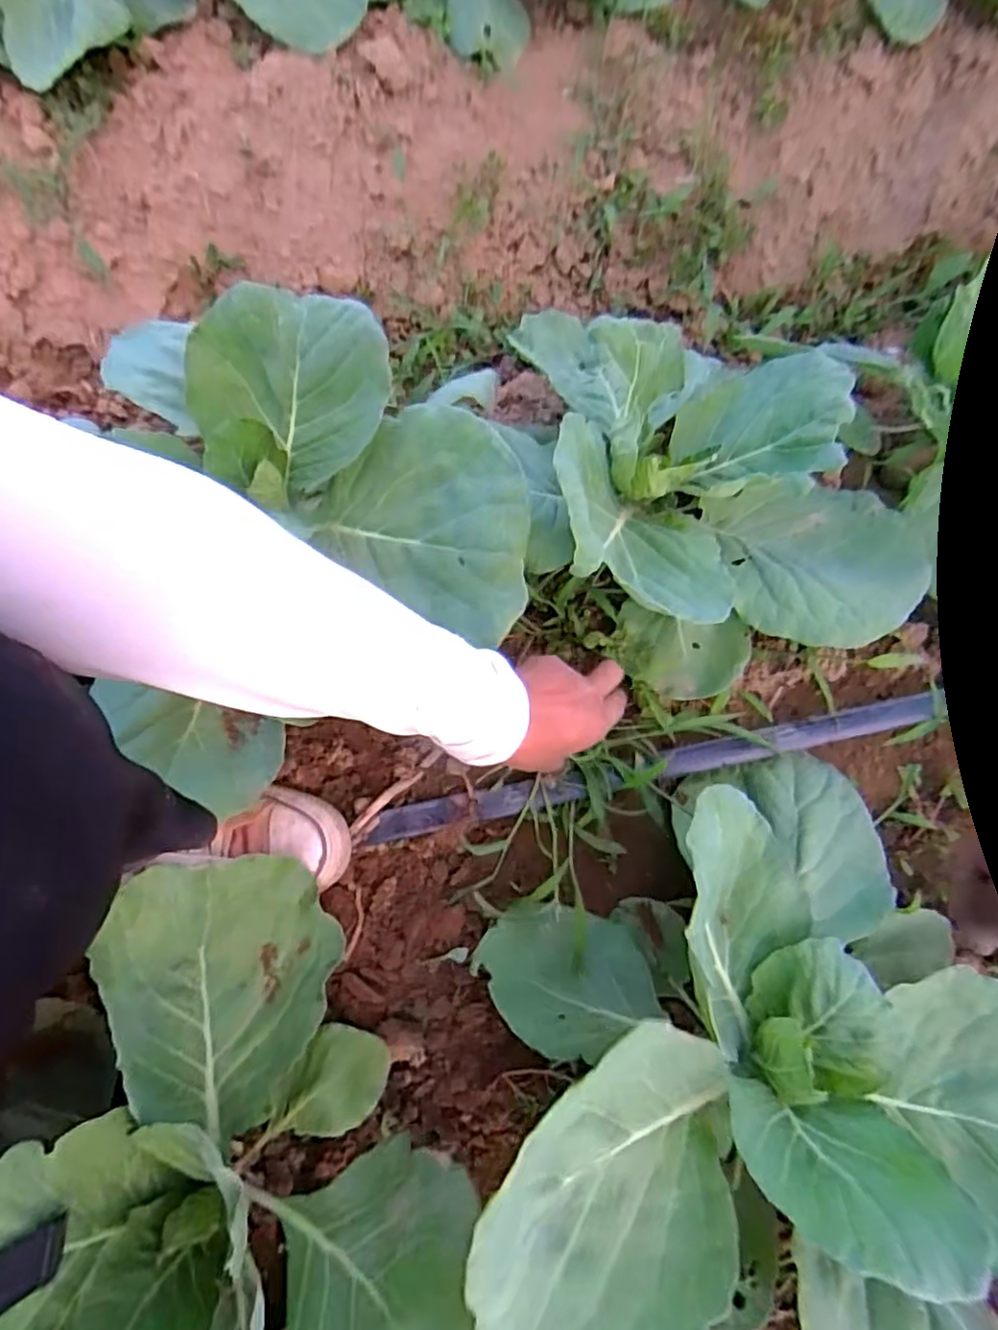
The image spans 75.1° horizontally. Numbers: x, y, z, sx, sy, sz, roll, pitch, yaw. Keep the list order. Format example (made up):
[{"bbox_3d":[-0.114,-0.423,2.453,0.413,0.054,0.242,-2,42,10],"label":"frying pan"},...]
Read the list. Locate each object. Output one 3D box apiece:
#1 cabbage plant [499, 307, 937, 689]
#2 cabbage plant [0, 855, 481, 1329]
[{"bbox_3d":[0.153,-0.173,0.495,0.292,0.146,0.357,-9,70,-5],"label":"cabbage plant"},{"bbox_3d":[-0.160,0.274,0.354,0.218,0.138,0.285,-33,74,-13],"label":"cabbage plant"}]

